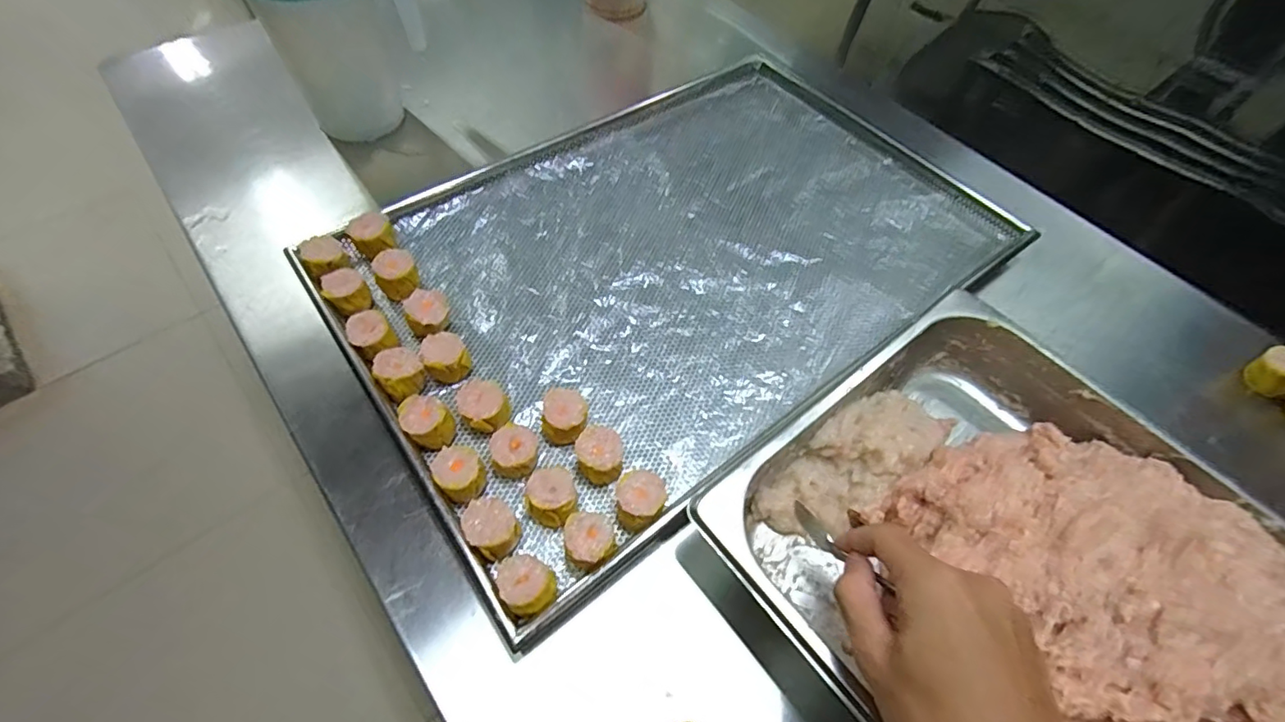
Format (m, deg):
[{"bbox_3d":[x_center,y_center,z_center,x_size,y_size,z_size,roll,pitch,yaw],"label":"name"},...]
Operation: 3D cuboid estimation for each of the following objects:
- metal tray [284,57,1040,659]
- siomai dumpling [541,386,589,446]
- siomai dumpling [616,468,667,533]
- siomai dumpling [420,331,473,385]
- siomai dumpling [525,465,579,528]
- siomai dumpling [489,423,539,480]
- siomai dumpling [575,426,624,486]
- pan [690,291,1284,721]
[{"bbox_3d":[0.041,-0.113,0.547,0.636,0.035,0.413,-33,66,-22],"label":"metal tray"},{"bbox_3d":[-0.061,0.045,0.435,0.034,0.030,0.037,10,57,2],"label":"siomai dumpling"},{"bbox_3d":[-0.002,0.104,0.396,0.034,0.033,0.041,6,57,-1],"label":"siomai dumpling"},{"bbox_3d":[-0.164,-0.003,0.460,0.035,0.029,0.034,2,57,-3],"label":"siomai dumpling"},{"bbox_3d":[-0.065,0.099,0.401,0.036,0.027,0.039,1,57,-4],"label":"siomai dumpling"},{"bbox_3d":[-0.097,0.068,0.418,0.034,0.029,0.034,2,57,-3],"label":"siomai dumpling"},{"bbox_3d":[-0.032,0.073,0.420,0.034,0.031,0.038,3,57,-3],"label":"siomai dumpling"},{"bbox_3d":[0.311,0.195,0.324,0.317,0.094,0.510,-33,66,-23],"label":"pan"}]

